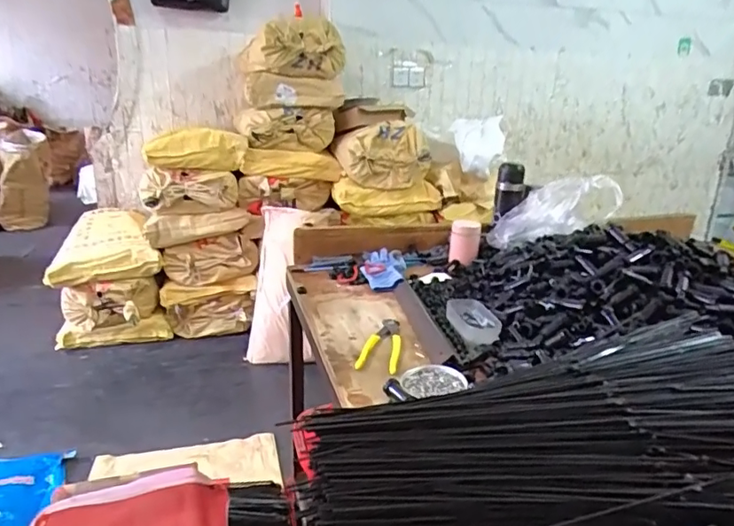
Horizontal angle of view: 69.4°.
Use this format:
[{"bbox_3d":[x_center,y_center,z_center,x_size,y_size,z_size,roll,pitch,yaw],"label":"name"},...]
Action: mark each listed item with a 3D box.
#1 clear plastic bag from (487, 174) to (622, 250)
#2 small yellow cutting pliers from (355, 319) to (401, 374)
[{"bbox_3d":[0.391,-0.109,1.144,0.286,0.106,0.063,-24,5,30],"label":"clear plastic bag"},{"bbox_3d":[0.030,0.130,0.861,0.060,0.014,0.156,7,19,14],"label":"small yellow cutting pliers"}]

